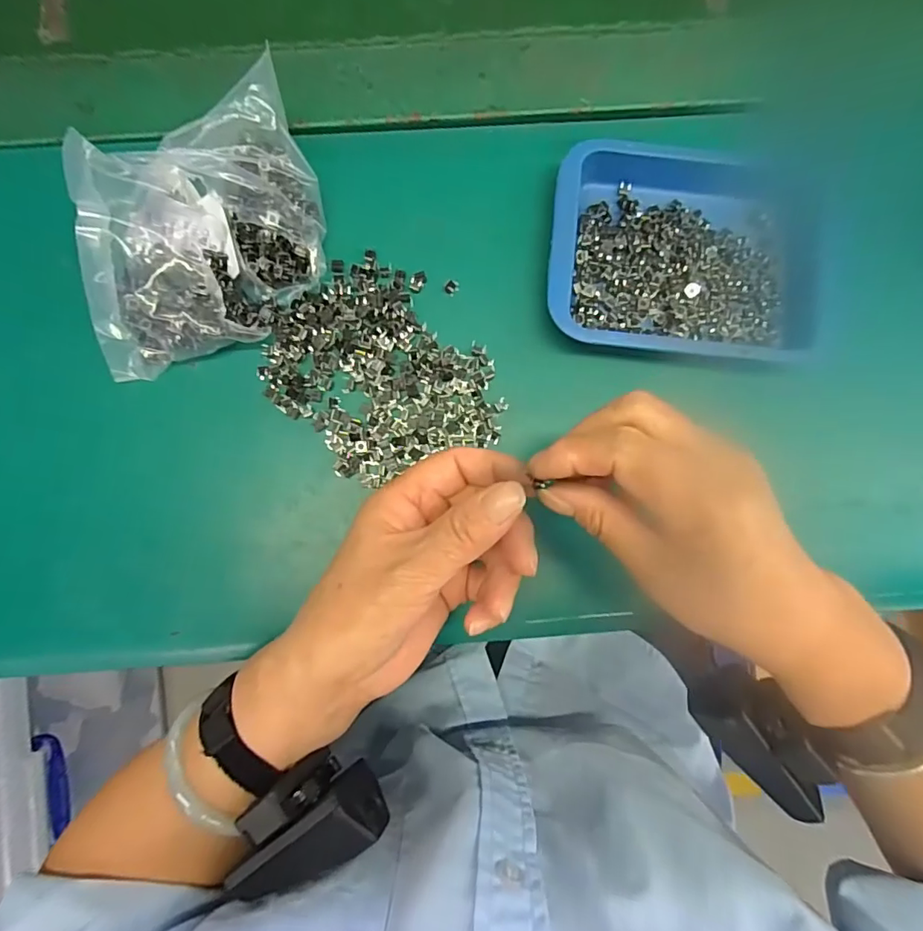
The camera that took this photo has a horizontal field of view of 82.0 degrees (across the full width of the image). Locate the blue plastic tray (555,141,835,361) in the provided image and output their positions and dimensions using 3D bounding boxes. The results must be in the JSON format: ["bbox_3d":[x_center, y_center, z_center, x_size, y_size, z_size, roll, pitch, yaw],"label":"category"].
[{"bbox_3d":[0.134,-0.124,0.301,0.163,0.023,0.128,9,85,0],"label":"blue plastic tray"}]

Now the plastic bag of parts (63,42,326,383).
[{"bbox_3d":[-0.131,-0.119,0.273,0.085,0.067,0.170,40,86,3],"label":"plastic bag of parts"}]

